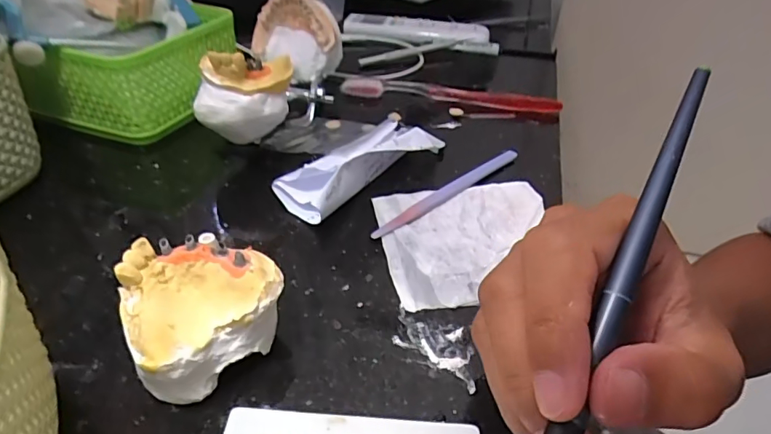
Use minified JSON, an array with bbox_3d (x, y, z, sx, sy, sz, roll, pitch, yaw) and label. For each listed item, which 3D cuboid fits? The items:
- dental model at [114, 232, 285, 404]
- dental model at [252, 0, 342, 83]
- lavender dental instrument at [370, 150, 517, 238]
[{"bbox_3d":[-0.079,0.039,0.210,0.059,0.042,0.056,3,38,-2],"label":"dental model"},{"bbox_3d":[-0.072,-0.144,0.409,0.068,0.076,0.035,4,38,0],"label":"dental model"},{"bbox_3d":[0.043,-0.018,0.319,0.138,0.006,0.010,-27,48,-34],"label":"lavender dental instrument"}]

